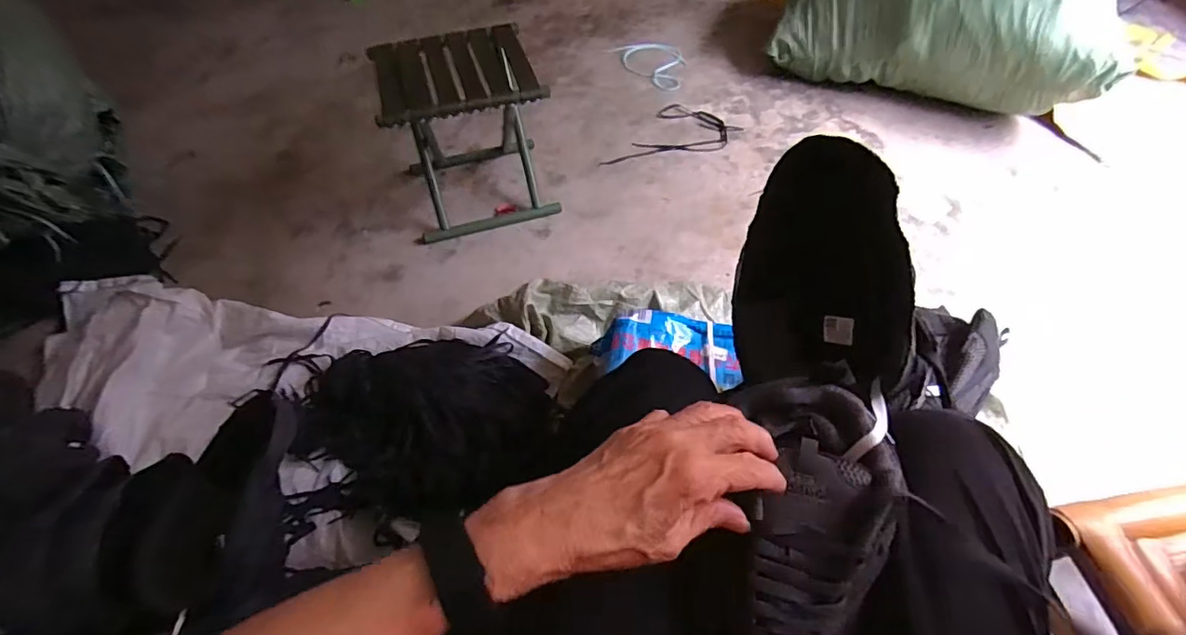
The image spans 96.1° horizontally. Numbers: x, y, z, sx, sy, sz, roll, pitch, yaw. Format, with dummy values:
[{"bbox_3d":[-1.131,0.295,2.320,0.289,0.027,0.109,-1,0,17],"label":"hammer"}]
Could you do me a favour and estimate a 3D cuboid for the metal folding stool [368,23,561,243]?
[{"bbox_3d":[-0.255,-0.376,1.106,0.298,0.301,0.267,-17,55,-12],"label":"metal folding stool"}]

